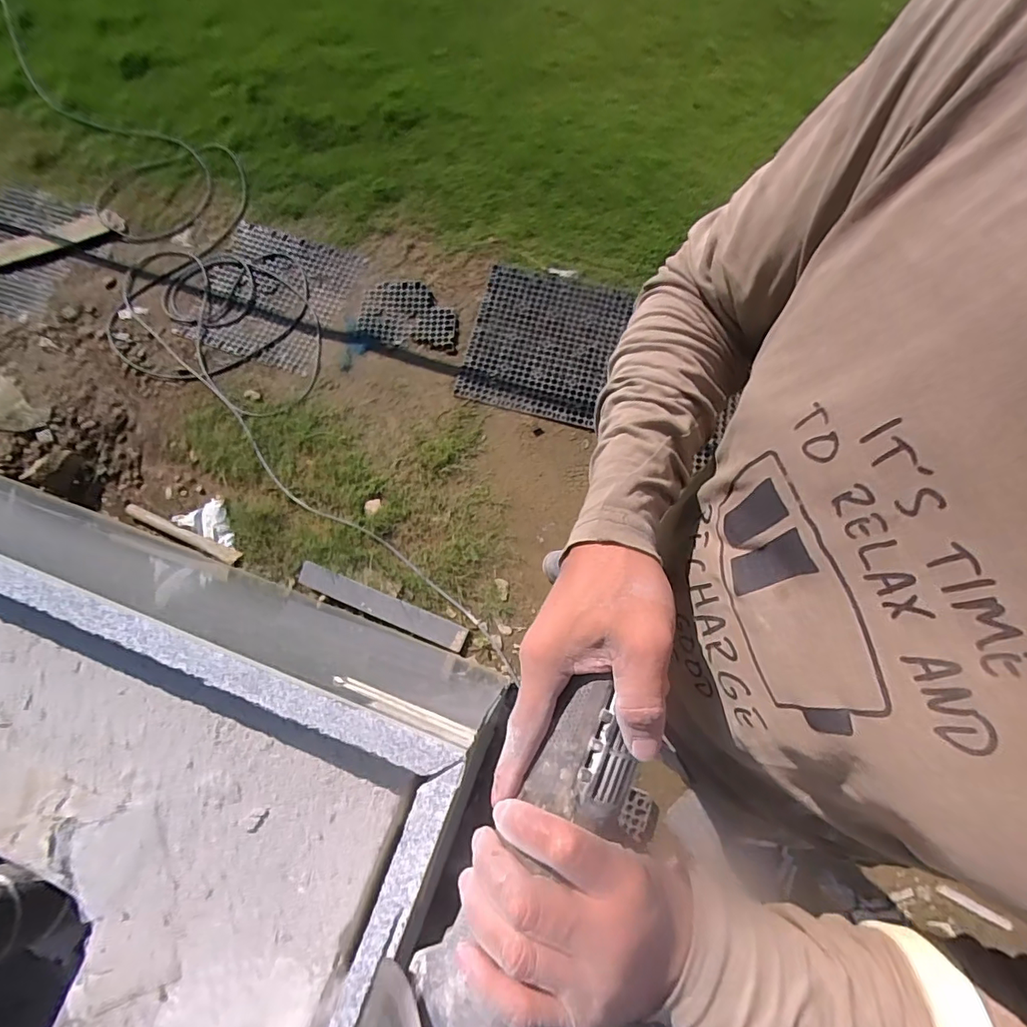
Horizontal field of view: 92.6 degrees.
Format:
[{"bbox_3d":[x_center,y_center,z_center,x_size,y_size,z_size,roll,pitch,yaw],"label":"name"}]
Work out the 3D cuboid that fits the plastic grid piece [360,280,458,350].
[{"bbox_3d":[-0.340,-0.652,1.599,0.306,0.028,0.213,5,91,-3],"label":"plastic grid piece"}]

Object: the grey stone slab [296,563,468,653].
[{"bbox_3d":[-0.363,0.254,1.355,0.490,0.017,0.071,21,75,7],"label":"grey stone slab"}]

